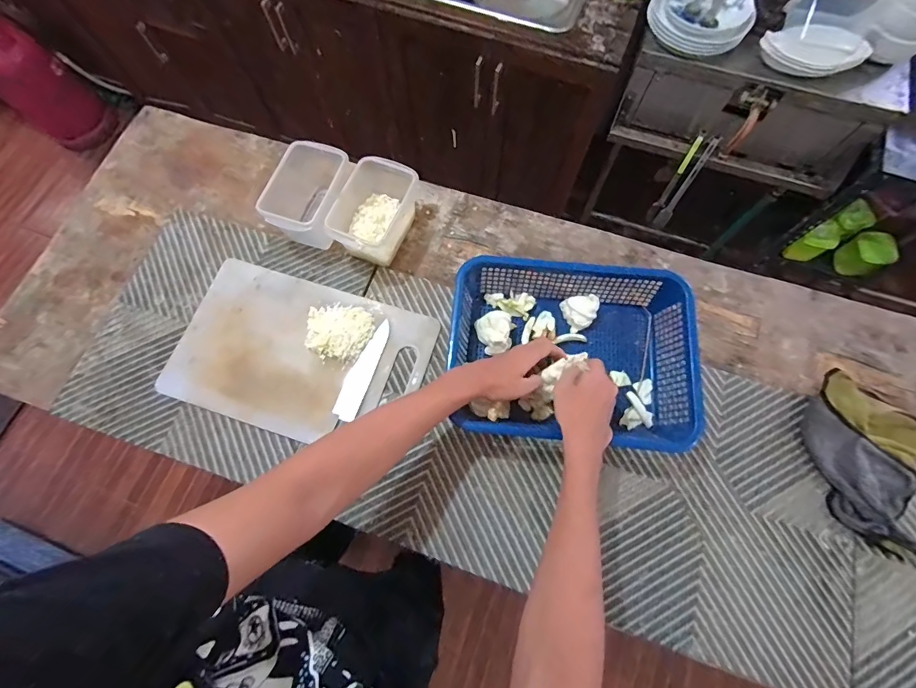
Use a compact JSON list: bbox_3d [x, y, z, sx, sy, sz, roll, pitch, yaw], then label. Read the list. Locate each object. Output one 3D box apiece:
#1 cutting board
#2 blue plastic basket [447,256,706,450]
[{"bbox_3d":[-0.253,0.017,0.642,0.395,0.010,0.247,17,72,6],"label":"cutting board"},{"bbox_3d":[0.160,0.014,0.592,0.336,0.101,0.252,6,71,2],"label":"blue plastic basket"}]

